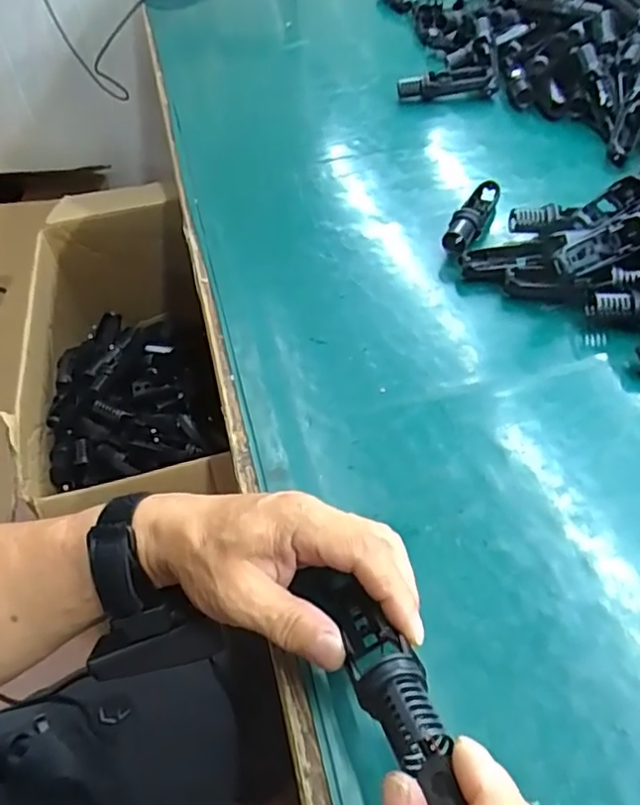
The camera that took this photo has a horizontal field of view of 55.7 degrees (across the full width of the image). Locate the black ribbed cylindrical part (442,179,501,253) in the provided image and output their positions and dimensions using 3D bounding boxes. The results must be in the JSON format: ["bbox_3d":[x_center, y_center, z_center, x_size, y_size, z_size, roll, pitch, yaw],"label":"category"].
[{"bbox_3d":[0.153,-0.188,0.598,0.028,0.024,0.126,18,52,18],"label":"black ribbed cylindrical part"}]

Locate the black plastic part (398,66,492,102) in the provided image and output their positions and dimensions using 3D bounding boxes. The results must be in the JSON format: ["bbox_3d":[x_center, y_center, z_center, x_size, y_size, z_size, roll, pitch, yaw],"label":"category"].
[{"bbox_3d":[0.168,-0.422,0.802,0.122,0.023,0.026,-9,49,-5],"label":"black plastic part"}]

